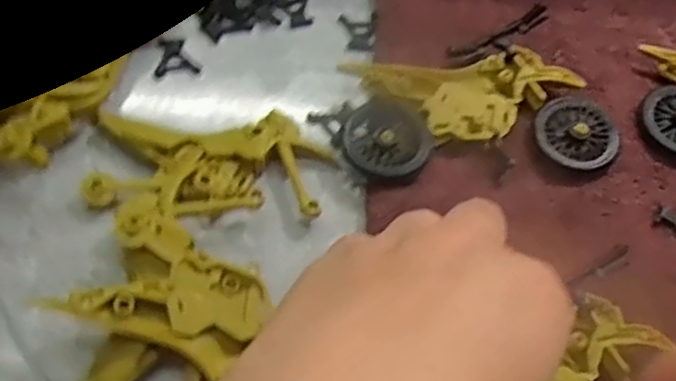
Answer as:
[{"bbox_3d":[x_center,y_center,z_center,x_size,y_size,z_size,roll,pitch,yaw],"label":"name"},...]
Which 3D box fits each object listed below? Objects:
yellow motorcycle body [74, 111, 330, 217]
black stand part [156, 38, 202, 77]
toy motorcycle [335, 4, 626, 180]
[{"bbox_3d":[-0.051,-0.011,0.291,0.094,0.014,0.052,-4,59,-9],"label":"yellow motorcycle body"},{"bbox_3d":[-0.072,-0.061,0.326,0.019,0.004,0.022,0,58,-6],"label":"black stand part"},{"bbox_3d":[0.058,-0.036,0.310,0.113,0.022,0.071,-13,61,-14],"label":"toy motorcycle"}]

